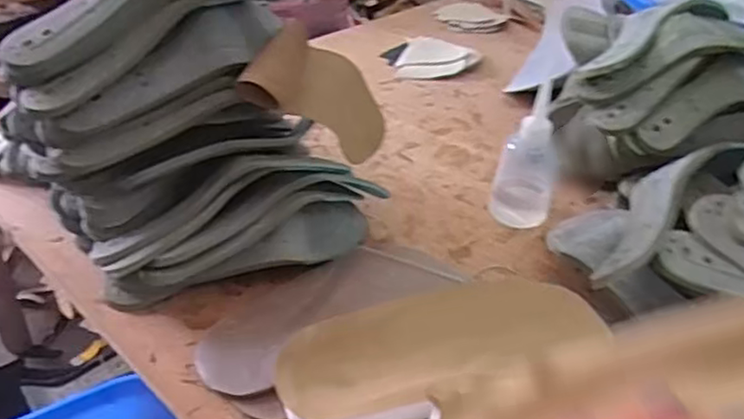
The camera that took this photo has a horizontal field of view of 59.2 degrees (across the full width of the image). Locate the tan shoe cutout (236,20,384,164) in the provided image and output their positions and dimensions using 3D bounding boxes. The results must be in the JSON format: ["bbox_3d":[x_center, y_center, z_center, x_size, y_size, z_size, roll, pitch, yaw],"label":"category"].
[{"bbox_3d":[-0.056,-0.109,0.621,0.042,0.172,0.095,-14,63,35],"label":"tan shoe cutout"}]

